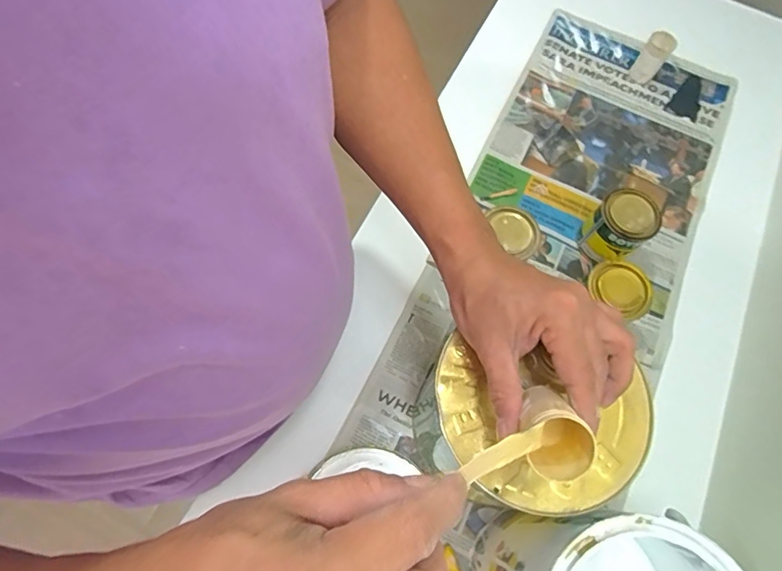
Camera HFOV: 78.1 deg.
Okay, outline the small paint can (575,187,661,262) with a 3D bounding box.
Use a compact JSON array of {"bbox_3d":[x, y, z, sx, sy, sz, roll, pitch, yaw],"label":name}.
[{"bbox_3d":[0.290,-0.073,0.620,0.072,0.078,0.072,1,68,-3],"label":"small paint can"}]

